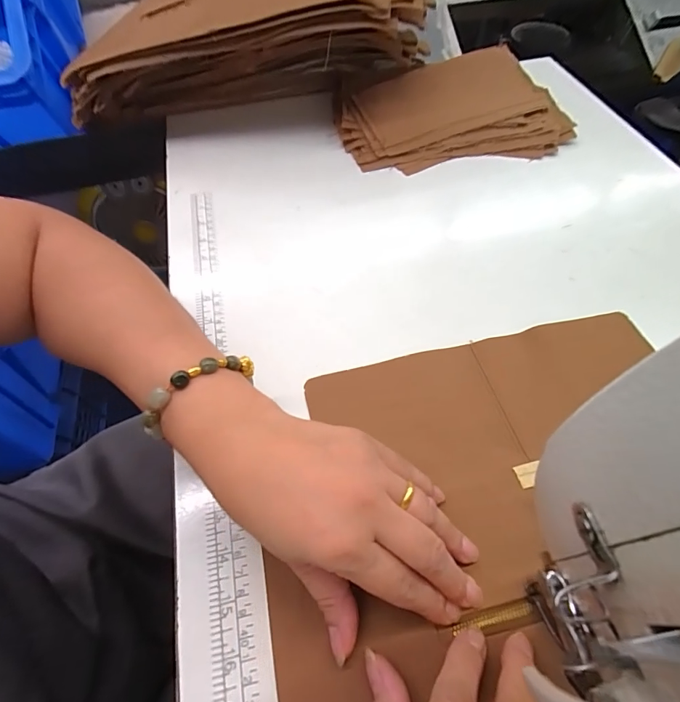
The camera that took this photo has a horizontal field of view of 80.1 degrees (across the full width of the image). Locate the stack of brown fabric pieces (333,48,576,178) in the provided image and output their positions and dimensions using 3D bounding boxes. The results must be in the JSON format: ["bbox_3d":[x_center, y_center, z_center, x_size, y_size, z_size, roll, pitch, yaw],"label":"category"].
[{"bbox_3d":[0.130,-0.282,0.475,0.257,0.050,0.153,-10,58,-4],"label":"stack of brown fabric pieces"}]

